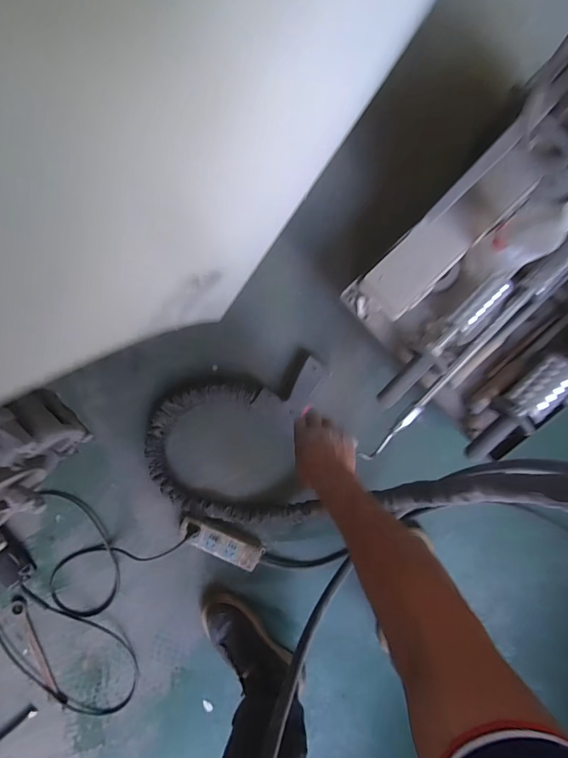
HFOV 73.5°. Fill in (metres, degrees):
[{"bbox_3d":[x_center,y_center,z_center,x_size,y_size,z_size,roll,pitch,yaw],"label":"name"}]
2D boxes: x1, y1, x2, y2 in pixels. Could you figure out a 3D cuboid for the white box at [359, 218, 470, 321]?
[{"bbox_3d":[0.220,-0.191,0.643,0.088,0.045,0.167,44,92,-1],"label":"white box"}]

